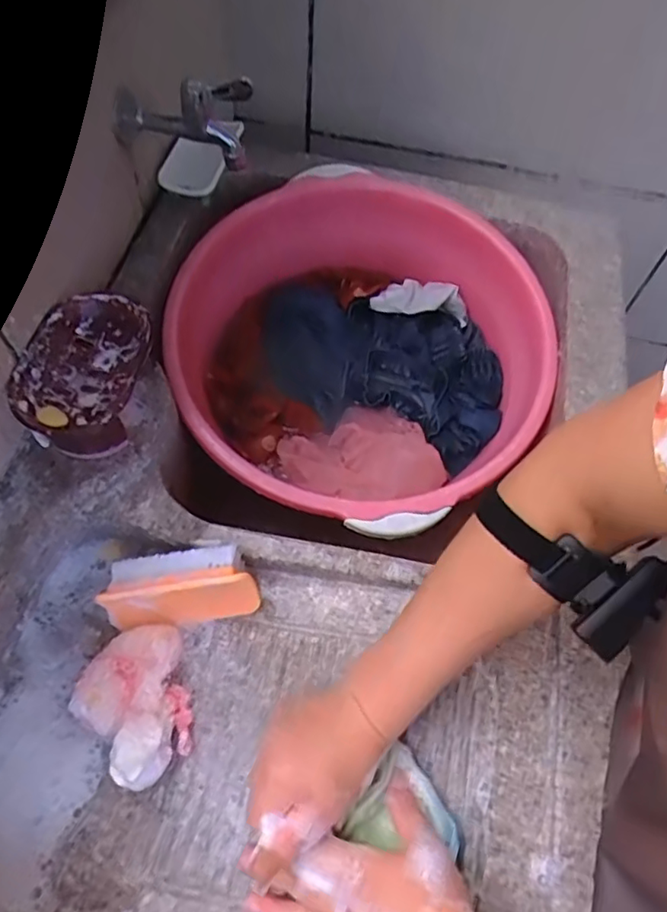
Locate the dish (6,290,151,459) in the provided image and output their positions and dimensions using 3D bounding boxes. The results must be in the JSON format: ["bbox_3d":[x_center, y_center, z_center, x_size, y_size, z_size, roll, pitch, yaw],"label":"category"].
[{"bbox_3d":[-0.224,-0.073,0.554,0.098,0.064,0.148,6,60,0],"label":"dish"}]

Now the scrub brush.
[{"bbox_3d":[-0.139,0.119,0.543,0.131,0.071,0.050,-5,61,-7],"label":"scrub brush"}]

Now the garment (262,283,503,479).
[{"bbox_3d":[0.063,-0.122,0.758,0.303,0.054,0.210,14,61,4],"label":"garment"}]

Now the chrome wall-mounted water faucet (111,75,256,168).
[{"bbox_3d":[-0.144,-0.334,0.604,0.150,0.085,0.045,6,60,14],"label":"chrome wall-mounted water faucet"}]

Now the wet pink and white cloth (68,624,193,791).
[{"bbox_3d":[-0.159,0.202,0.505,0.112,0.057,0.098,40,66,18],"label":"wet pink and white cloth"}]

